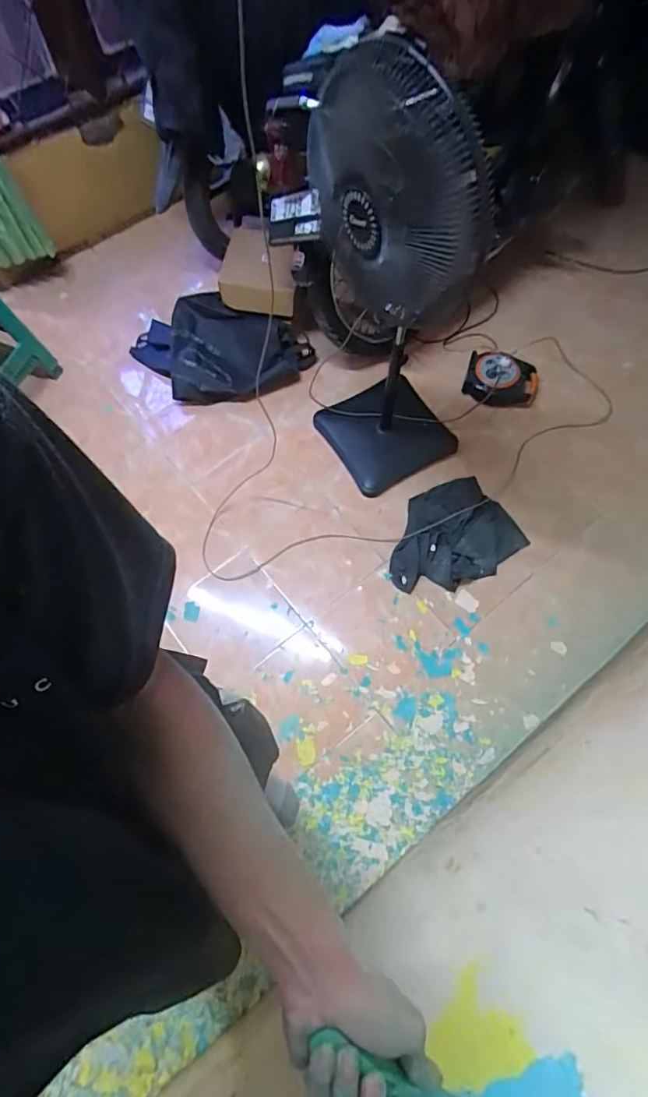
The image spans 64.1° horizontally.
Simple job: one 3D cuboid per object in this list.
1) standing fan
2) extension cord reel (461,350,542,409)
[{"bbox_3d":[0.190,-0.605,1.277,0.429,1.025,0.535,2,67,2],"label":"standing fan"},{"bbox_3d":[0.622,-0.581,1.800,0.257,0.138,0.177,10,67,5],"label":"extension cord reel"}]

